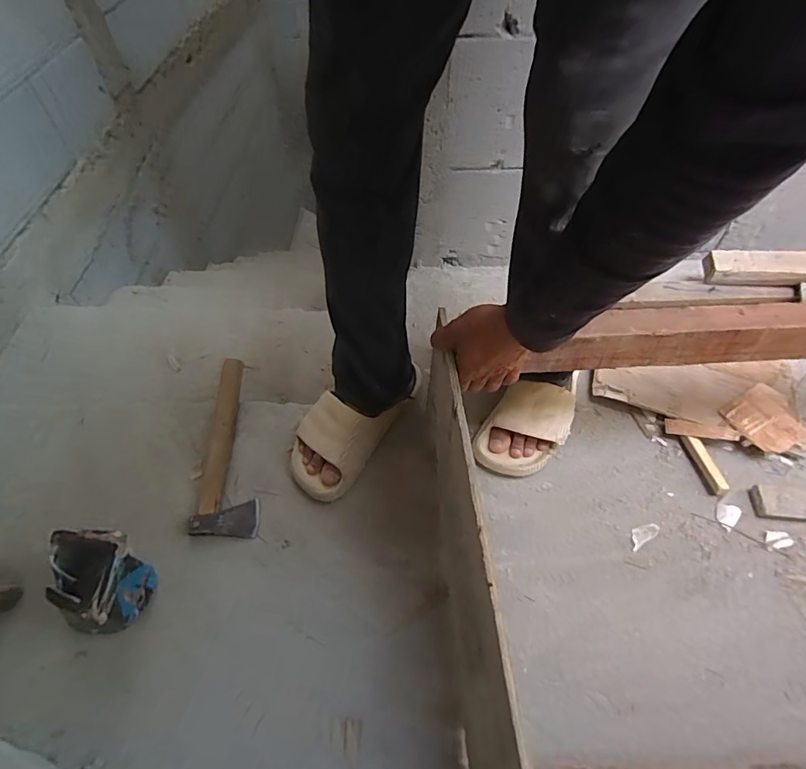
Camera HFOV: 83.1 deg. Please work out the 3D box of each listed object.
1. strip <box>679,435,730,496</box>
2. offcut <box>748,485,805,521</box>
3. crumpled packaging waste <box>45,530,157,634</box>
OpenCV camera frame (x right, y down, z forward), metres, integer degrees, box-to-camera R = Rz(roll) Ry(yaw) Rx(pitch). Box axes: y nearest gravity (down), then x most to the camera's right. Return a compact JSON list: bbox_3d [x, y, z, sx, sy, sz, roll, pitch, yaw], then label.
[{"bbox_3d":[0.478,0.127,0.725,0.020,0.025,0.095,-9,54,-6],"label":"strip"},{"bbox_3d":[0.613,0.181,0.688,0.162,0.019,0.049,3,54,2],"label":"offcut"},{"bbox_3d":[-0.373,0.252,0.573,0.101,0.146,0.092,3,54,2],"label":"crumpled packaging waste"}]

